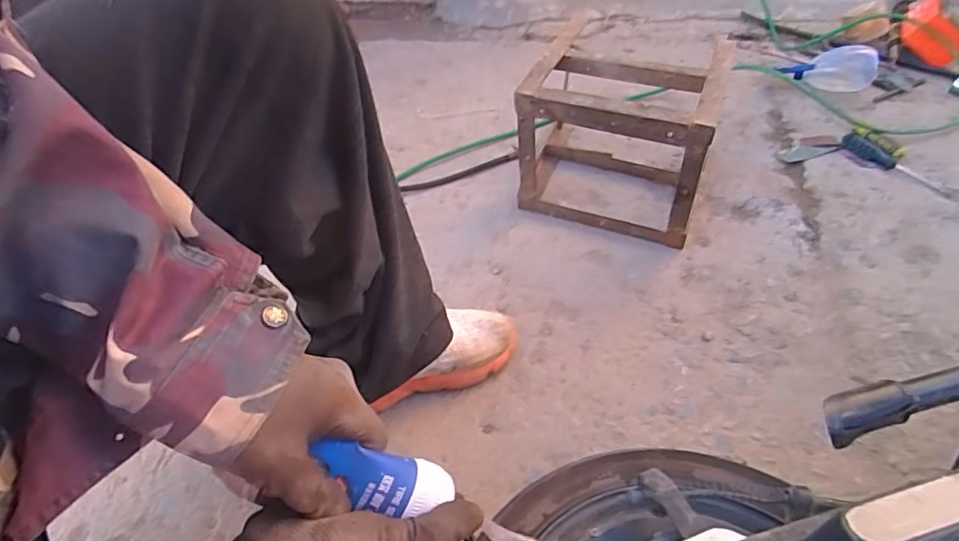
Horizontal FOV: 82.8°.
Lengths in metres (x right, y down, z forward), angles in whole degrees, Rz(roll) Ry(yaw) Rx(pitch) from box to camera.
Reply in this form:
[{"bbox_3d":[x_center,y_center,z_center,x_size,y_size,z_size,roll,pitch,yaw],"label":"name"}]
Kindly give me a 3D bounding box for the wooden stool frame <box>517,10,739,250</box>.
[{"bbox_3d":[0.223,-0.223,0.868,0.272,0.210,0.252,15,52,18],"label":"wooden stool frame"}]

